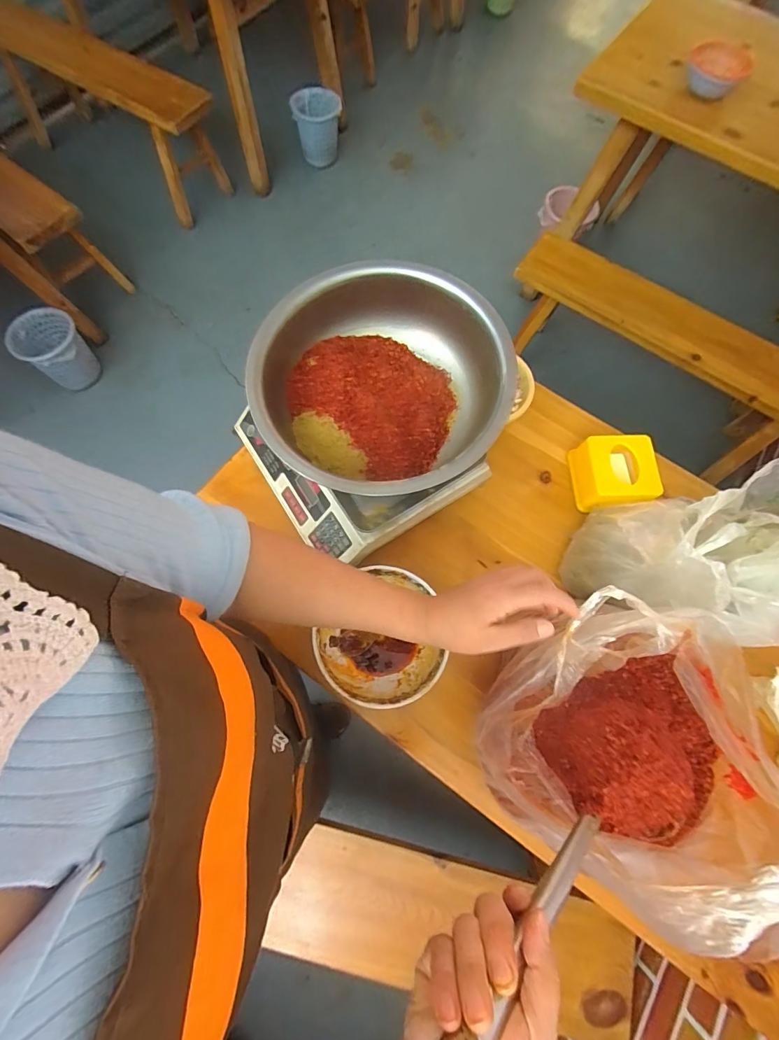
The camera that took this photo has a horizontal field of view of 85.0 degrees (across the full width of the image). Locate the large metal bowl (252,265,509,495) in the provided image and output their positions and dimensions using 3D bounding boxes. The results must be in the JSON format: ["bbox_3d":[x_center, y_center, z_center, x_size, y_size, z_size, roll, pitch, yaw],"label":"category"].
[{"bbox_3d":[-0.018,-0.187,0.621,0.335,0.124,0.345,1,71,-2],"label":"large metal bowl"}]

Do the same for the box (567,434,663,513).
[{"bbox_3d":[0.392,-0.077,0.748,0.115,0.084,0.123,-2,71,-3],"label":"box"}]

